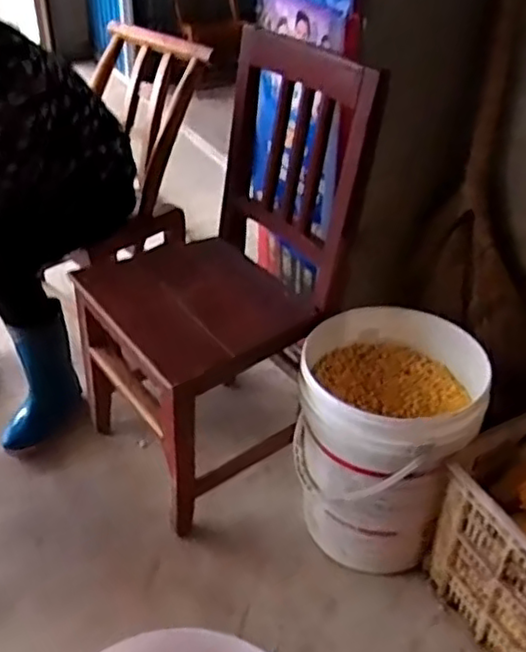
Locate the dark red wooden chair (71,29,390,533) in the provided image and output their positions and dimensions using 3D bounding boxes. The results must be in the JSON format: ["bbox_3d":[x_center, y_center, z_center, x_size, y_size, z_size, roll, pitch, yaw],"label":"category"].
[{"bbox_3d":[-0.055,-0.106,1.162,0.468,0.694,0.350,-26,46,-36],"label":"dark red wooden chair"}]

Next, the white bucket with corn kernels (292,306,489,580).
[{"bbox_3d":[0.201,0.203,1.162,0.282,0.360,0.285,1,36,0],"label":"white bucket with corn kernels"}]

